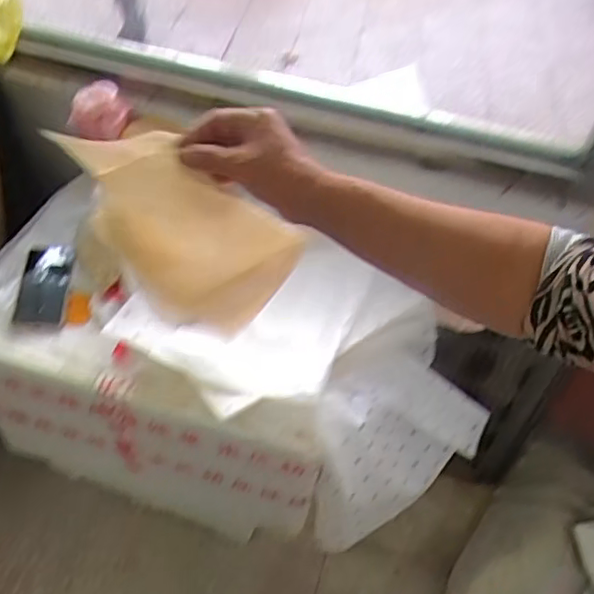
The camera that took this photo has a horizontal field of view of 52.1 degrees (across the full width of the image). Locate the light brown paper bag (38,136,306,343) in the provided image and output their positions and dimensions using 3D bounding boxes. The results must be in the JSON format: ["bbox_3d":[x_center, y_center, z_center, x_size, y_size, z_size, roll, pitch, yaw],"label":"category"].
[{"bbox_3d":[-0.117,-0.069,0.663,0.237,0.256,0.076,2,50,-3],"label":"light brown paper bag"}]

